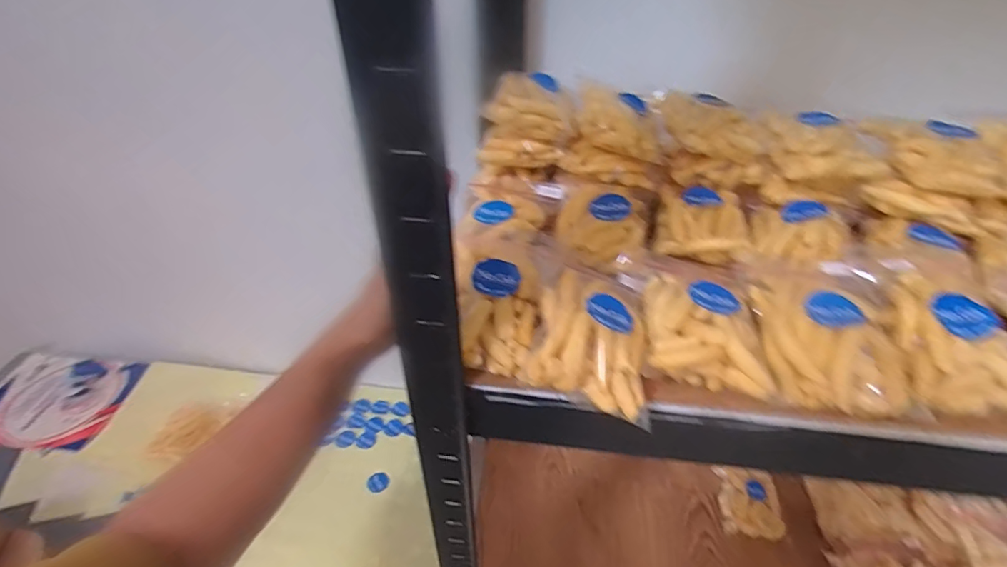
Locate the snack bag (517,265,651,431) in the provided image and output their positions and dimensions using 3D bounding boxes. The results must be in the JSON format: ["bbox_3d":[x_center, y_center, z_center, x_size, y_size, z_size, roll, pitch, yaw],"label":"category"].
[{"bbox_3d":[0.048,0.027,0.267,0.061,0.032,0.081,8,40,10],"label":"snack bag"}]

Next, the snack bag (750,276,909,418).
[{"bbox_3d":[0.174,0.028,0.268,0.060,0.023,0.082,7,40,8],"label":"snack bag"}]

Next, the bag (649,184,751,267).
[{"bbox_3d":[0.140,-0.042,0.352,0.060,0.028,0.064,11,40,13],"label":"bag"}]

